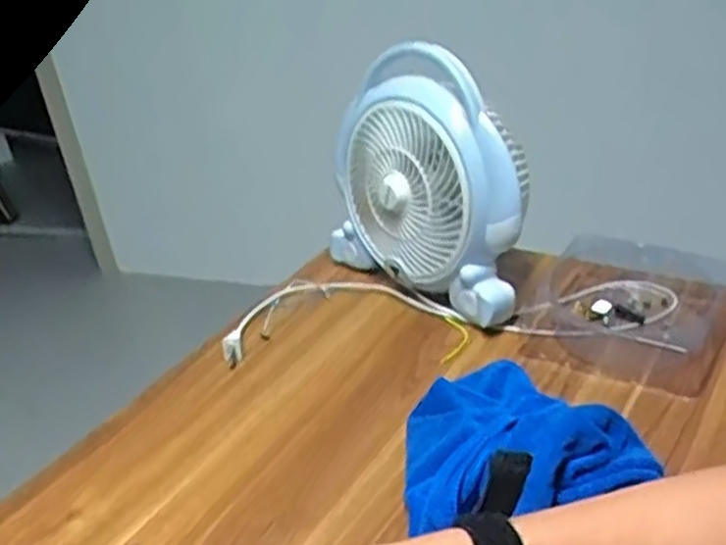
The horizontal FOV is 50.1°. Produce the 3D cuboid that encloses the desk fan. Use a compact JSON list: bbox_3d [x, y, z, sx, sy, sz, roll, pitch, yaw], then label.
[{"bbox_3d":[0.080,-0.109,0.869,0.132,0.245,0.268,-30,36,-34],"label":"desk fan"}]

